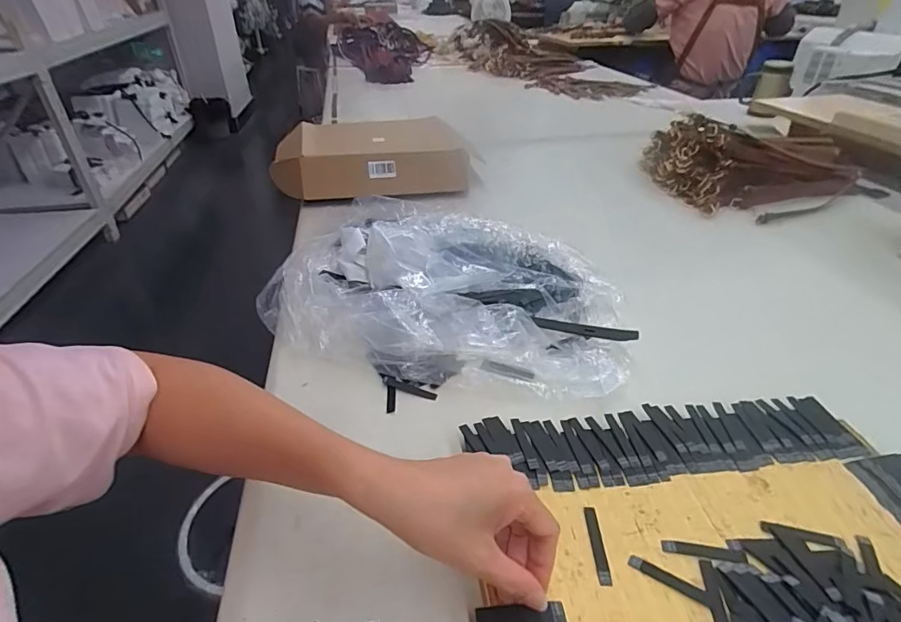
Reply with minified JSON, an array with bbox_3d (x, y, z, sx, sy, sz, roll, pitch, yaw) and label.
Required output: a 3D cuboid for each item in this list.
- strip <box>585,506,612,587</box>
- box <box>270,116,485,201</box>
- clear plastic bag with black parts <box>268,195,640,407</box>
[{"bbox_3d":[0.112,0.177,0.365,0.009,0.004,0.060,1,36,2],"label":"strip"},{"bbox_3d":[-0.163,-0.323,1.008,0.384,0.092,0.241,-9,37,-12],"label":"box"},{"bbox_3d":[0.002,-0.035,0.616,0.448,0.066,0.334,16,39,22],"label":"clear plastic bag with black parts"}]

